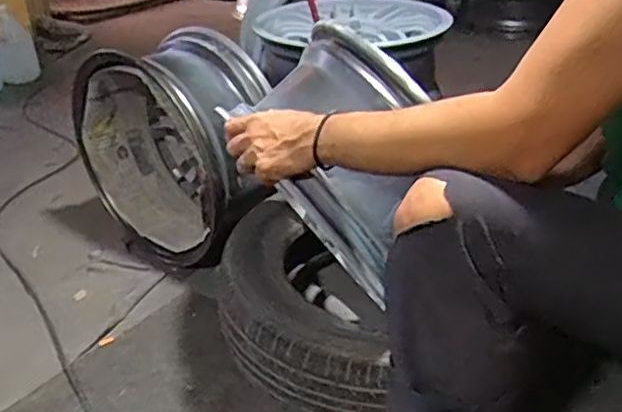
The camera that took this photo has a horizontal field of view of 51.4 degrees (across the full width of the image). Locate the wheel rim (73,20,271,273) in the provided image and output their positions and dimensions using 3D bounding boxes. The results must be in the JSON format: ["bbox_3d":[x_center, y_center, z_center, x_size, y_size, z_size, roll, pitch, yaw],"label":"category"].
[{"bbox_3d":[-0.269,-0.114,1.291,0.421,0.422,0.204,20,36,33],"label":"wheel rim"}]

